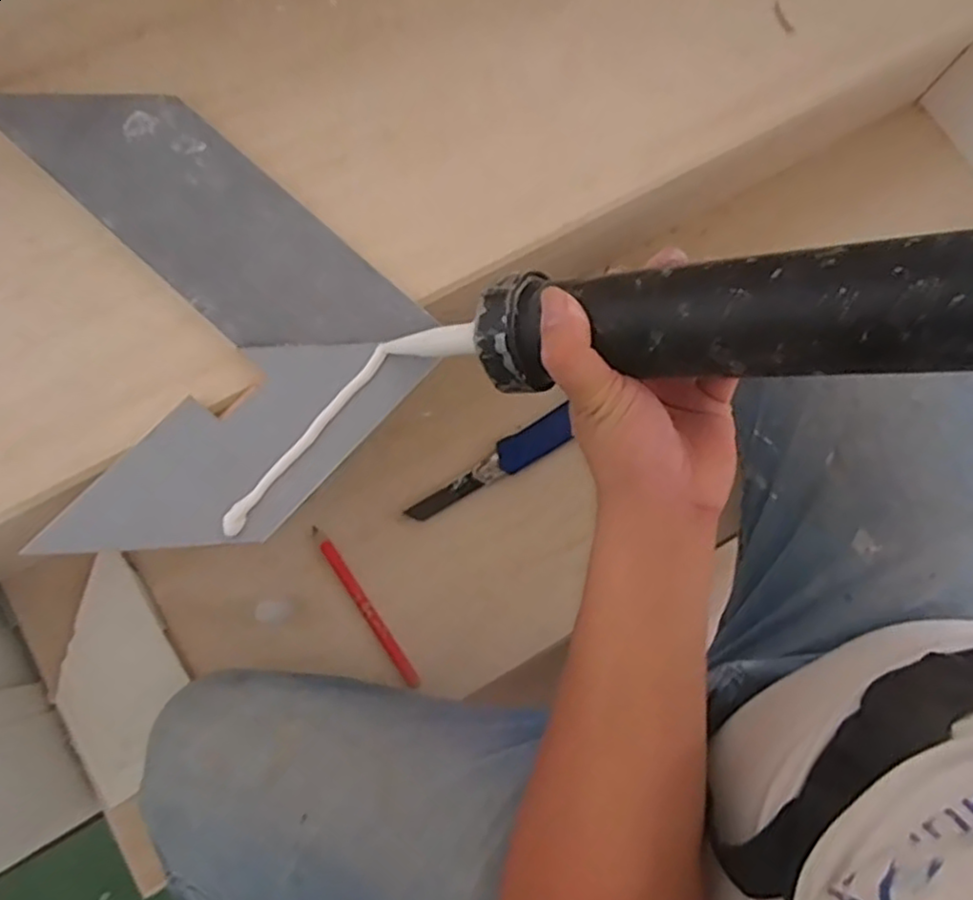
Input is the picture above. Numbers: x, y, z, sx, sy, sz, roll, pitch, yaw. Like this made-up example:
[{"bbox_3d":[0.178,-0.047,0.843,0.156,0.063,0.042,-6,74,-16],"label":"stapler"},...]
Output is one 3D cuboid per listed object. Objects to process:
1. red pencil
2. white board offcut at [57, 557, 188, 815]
[{"bbox_3d":[-0.104,0.133,0.600,0.014,0.007,0.156,-34,81,-8],"label":"red pencil"},{"bbox_3d":[-0.307,0.185,0.577,0.104,0.014,0.173,-32,79,-7],"label":"white board offcut"}]

